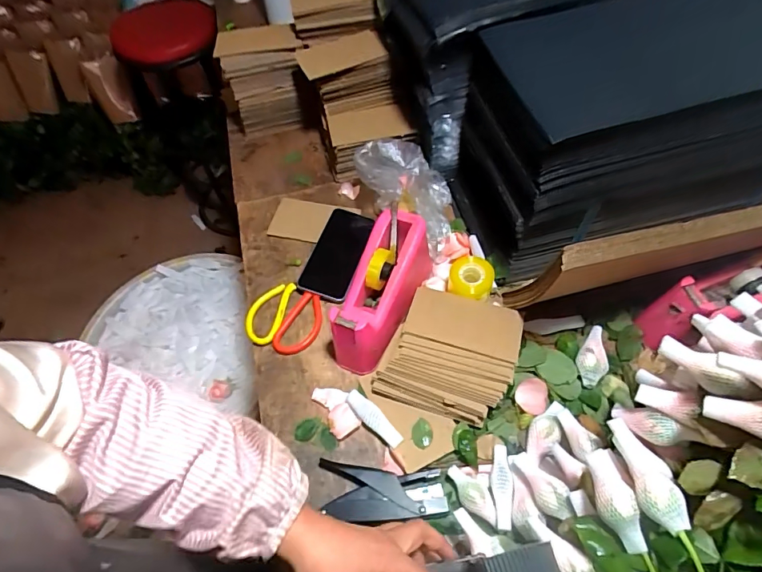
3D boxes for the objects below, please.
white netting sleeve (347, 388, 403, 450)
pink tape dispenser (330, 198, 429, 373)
[{"bbox_3d":[-0.009,0.165,0.557,0.085,0.022,0.024,38,67,23],"label":"white netting sleeve"},{"bbox_3d":[0.001,0.005,0.605,0.081,0.093,0.208,18,61,15],"label":"pink tape dispenser"}]

